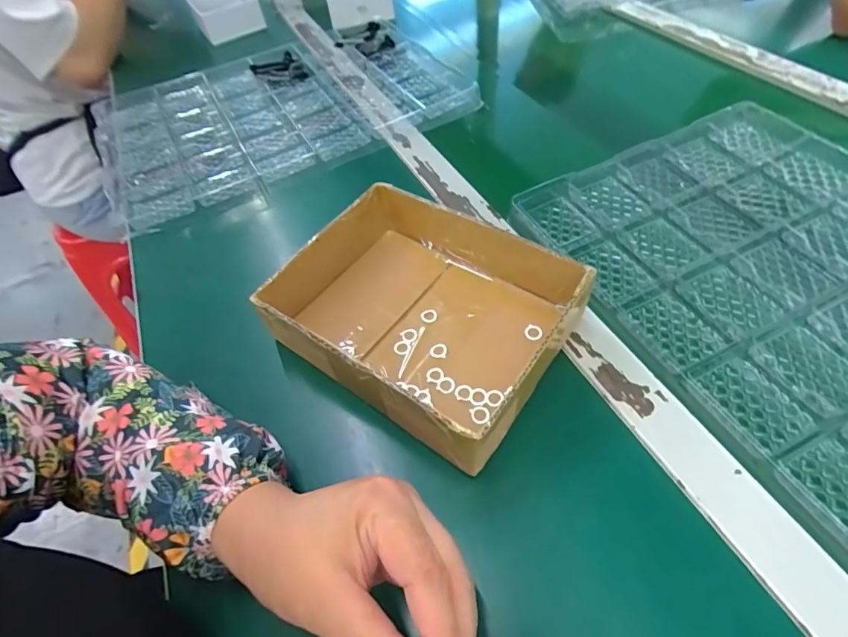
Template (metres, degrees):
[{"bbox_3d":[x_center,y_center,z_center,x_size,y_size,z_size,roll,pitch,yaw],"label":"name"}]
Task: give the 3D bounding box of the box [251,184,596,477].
[{"bbox_3d":[-0.001,-0.011,0.353,0.204,0.061,0.166,30,60,26],"label":"box"}]

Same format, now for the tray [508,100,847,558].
[{"bbox_3d":[0.319,-0.022,0.353,0.314,0.024,0.432,-24,53,-12],"label":"tray"}]

